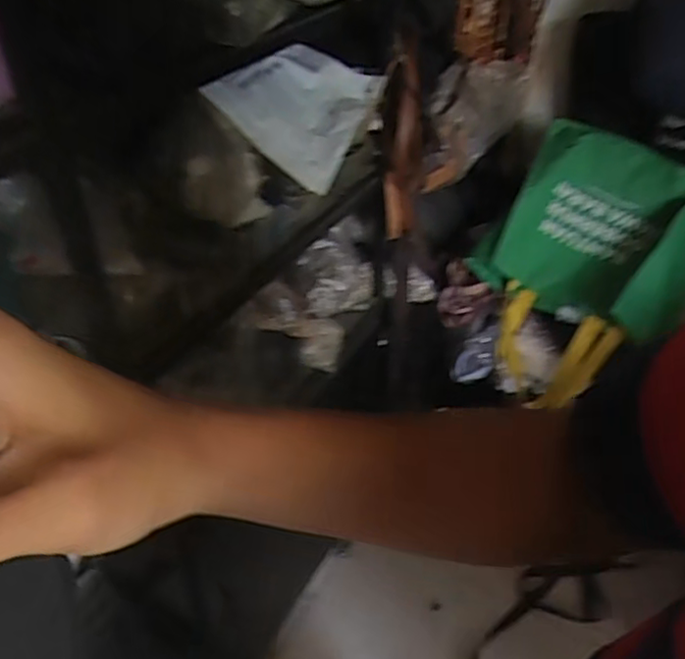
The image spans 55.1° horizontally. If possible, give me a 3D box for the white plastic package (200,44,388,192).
[{"bbox_3d":[-0.053,-0.291,0.810,0.190,0.047,0.324,40,39,-13],"label":"white plastic package"}]

